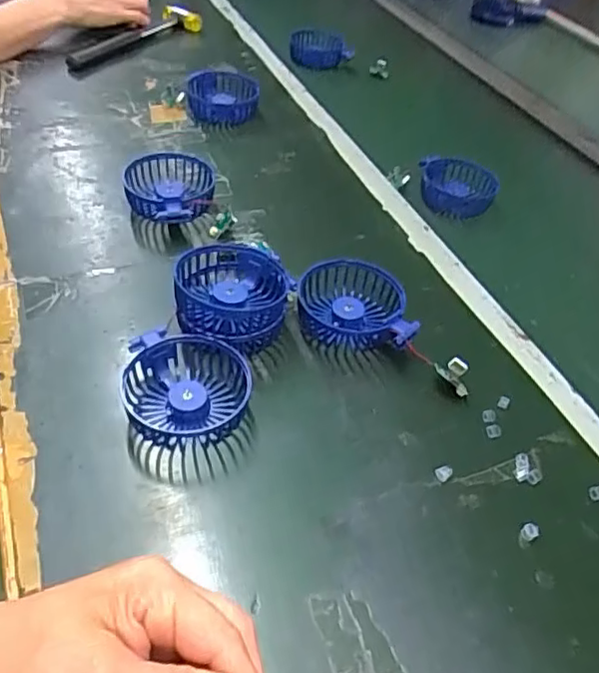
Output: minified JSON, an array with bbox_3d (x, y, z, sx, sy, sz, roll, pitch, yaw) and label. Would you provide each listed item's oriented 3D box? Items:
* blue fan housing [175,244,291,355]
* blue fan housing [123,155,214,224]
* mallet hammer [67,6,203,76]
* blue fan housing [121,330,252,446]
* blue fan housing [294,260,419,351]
[{"bbox_3d":[-0.054,-0.030,0.500,0.085,0.055,0.085,4,46,-4],"label":"blue fan housing"},{"bbox_3d":[-0.129,-0.146,0.611,0.083,0.032,0.094,1,46,-6],"label":"blue fan housing"},{"bbox_3d":[-0.244,-0.437,0.899,0.058,0.035,0.240,33,51,23],"label":"mallet hammer"},{"bbox_3d":[-0.082,0.038,0.447,0.088,0.035,0.078,3,46,-4],"label":"blue fan housing"},{"bbox_3d":[0.045,-0.022,0.520,0.088,0.034,0.094,-4,47,-11],"label":"blue fan housing"}]

